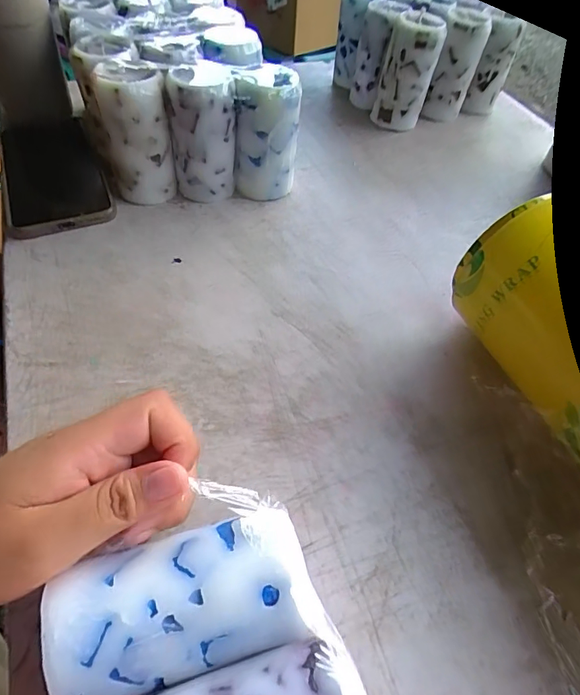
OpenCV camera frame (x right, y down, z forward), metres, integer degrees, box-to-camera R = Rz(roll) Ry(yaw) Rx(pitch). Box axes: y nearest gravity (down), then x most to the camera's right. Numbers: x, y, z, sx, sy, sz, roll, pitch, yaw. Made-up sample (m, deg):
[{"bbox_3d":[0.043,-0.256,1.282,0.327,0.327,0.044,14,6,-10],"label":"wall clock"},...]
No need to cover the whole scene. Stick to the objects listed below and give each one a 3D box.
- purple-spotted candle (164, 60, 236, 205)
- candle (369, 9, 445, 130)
[{"bbox_3d":[-0.071,-0.170,0.356,0.051,0.094,0.052,-7,53,-11],"label":"purple-spotted candle"},{"bbox_3d":[0.124,-0.290,0.473,0.054,0.099,0.063,13,52,5],"label":"candle"}]

